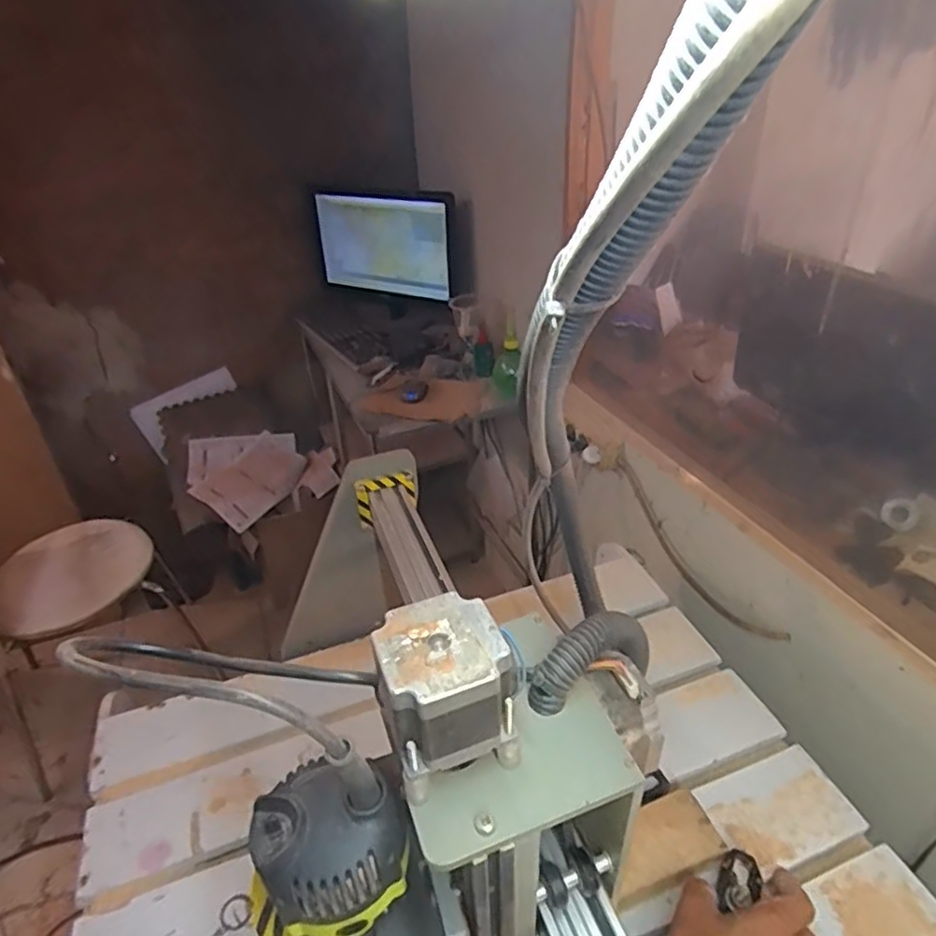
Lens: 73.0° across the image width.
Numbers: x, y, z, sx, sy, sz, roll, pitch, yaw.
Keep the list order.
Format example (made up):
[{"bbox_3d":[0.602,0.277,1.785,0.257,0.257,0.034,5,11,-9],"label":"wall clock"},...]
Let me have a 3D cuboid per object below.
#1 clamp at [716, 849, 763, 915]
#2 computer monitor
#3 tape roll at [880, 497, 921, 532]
[{"bbox_3d":[0.223,0.340,0.520,0.030,0.013,0.059,22,21,33],"label":"clamp"},{"bbox_3d":[-0.224,-0.585,1.684,0.405,0.253,0.074,7,36,16],"label":"computer monitor"},{"bbox_3d":[0.687,0.072,1.006,0.049,0.053,0.010,22,-2,33],"label":"tape roll"}]

